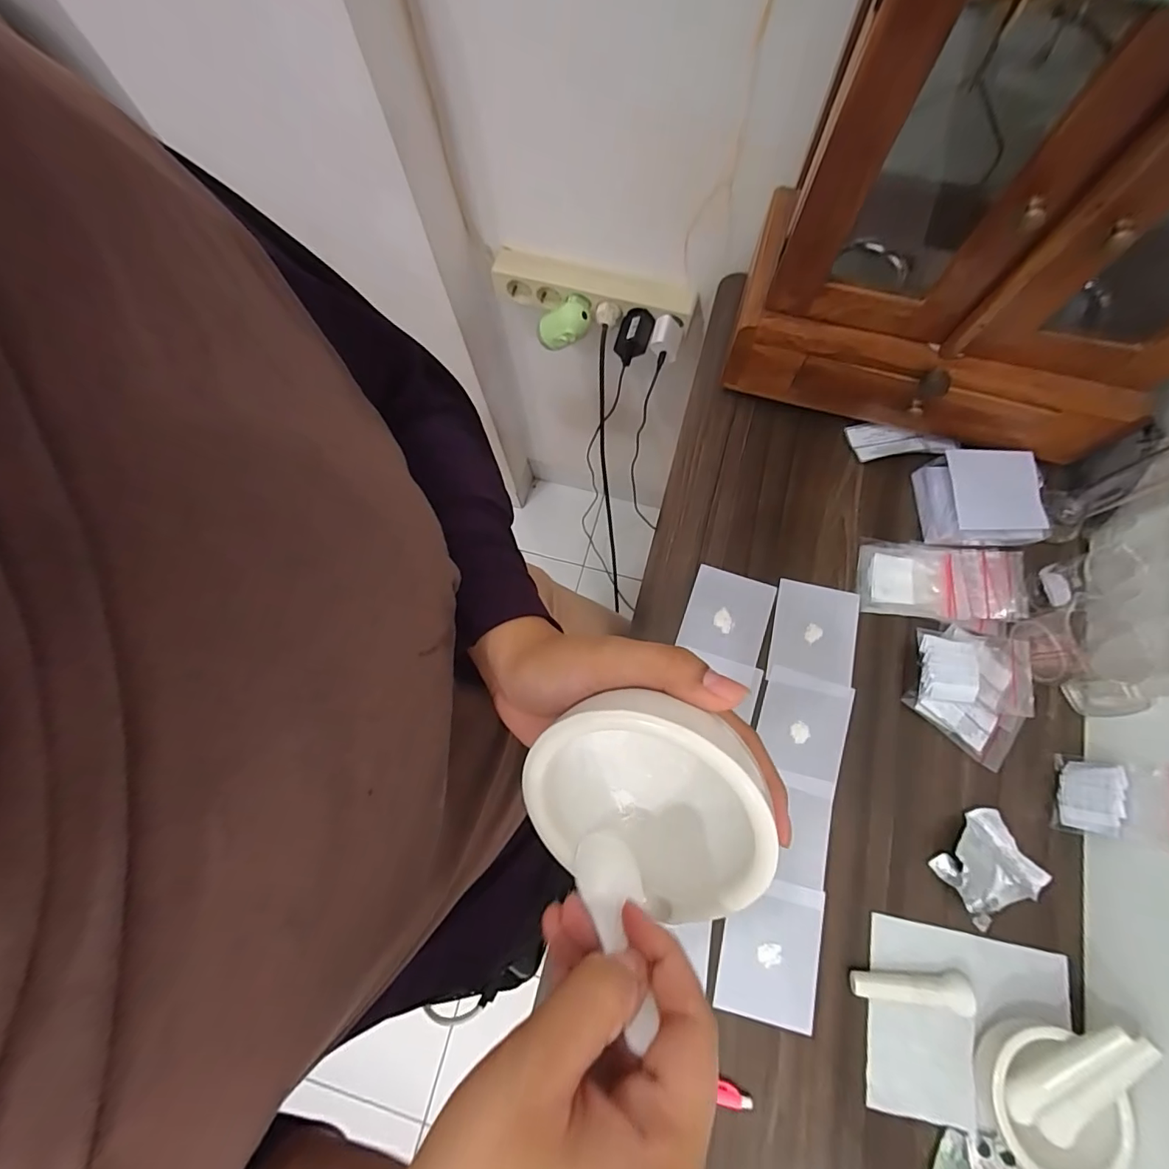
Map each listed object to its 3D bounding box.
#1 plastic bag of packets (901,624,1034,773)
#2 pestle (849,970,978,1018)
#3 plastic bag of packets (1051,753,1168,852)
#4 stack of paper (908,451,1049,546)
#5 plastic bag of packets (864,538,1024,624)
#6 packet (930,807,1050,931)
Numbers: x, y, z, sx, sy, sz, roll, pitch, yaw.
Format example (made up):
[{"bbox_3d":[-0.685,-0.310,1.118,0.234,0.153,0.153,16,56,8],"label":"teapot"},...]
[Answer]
[{"bbox_3d":[0.371,0.102,0.483,0.103,0.032,0.120,16,75,6],"label":"plastic bag of packets"},{"bbox_3d":[0.275,0.341,0.421,0.093,0.024,0.024,0,74,2],"label":"pestle"},{"bbox_3d":[0.460,0.186,0.433,0.015,0.091,0.068,26,72,-20],"label":"plastic bag of packets"},{"bbox_3d":[0.418,-0.088,0.527,0.112,0.045,0.093,5,74,3],"label":"stack of paper"},{"bbox_3d":[0.371,-0.003,0.522,0.155,0.021,0.079,8,74,4],"label":"plastic bag of packets"},{"bbox_3d":[0.359,0.255,0.446,0.079,0.023,0.076,-34,76,-8],"label":"packet"}]

